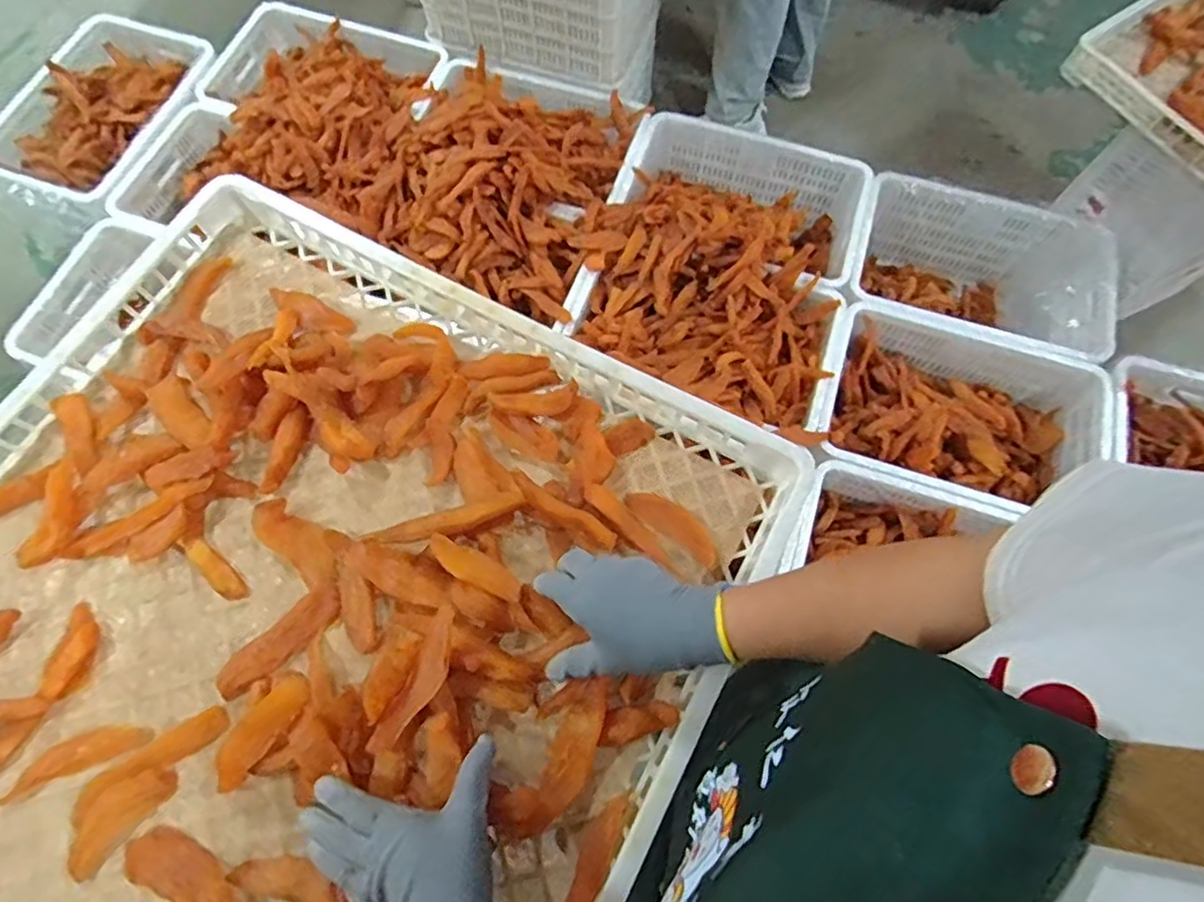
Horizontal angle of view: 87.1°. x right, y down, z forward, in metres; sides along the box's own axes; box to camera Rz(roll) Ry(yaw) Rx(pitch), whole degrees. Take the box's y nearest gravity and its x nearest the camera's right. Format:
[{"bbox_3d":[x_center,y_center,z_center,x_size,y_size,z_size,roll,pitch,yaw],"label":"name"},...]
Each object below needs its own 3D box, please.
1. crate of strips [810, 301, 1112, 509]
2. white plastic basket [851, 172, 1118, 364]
[{"bbox_3d":[0.722,-0.069,1.308,0.536,0.146,0.369,17,70,6],"label":"crate of strips"},{"bbox_3d":[0.838,-0.368,1.479,0.543,0.243,0.367,19,70,7],"label":"white plastic basket"}]

